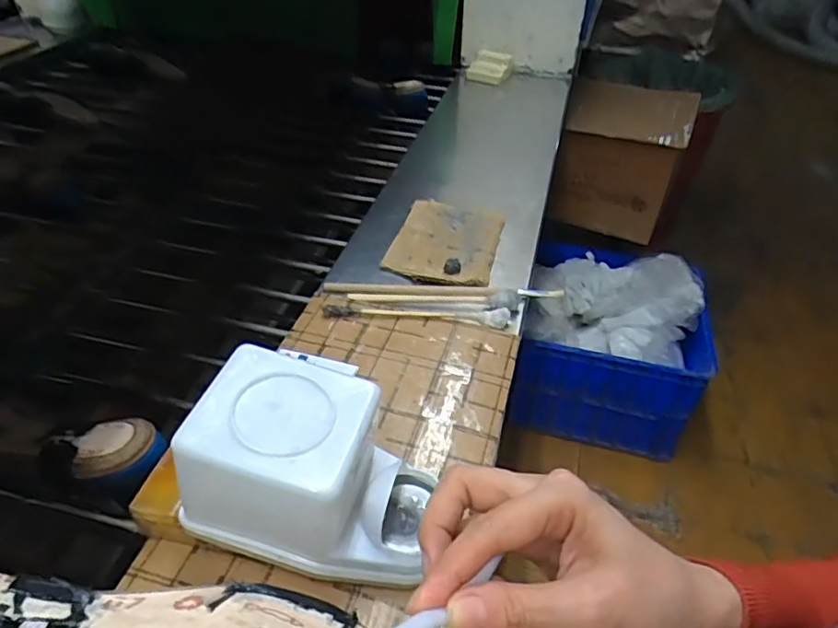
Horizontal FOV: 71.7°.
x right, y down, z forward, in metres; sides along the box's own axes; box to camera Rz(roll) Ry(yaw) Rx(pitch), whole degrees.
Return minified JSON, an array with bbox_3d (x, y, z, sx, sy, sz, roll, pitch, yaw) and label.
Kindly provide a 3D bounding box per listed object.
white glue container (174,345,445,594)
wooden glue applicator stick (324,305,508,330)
[{"bbox_3d":[-0.069,0.110,0.405,0.161,0.130,0.100,9,42,10],"label":"white glue container"},{"bbox_3d":[-0.002,-0.001,0.626,0.199,0.010,0.022,2,41,3],"label":"wooden glue applicator stick"}]

